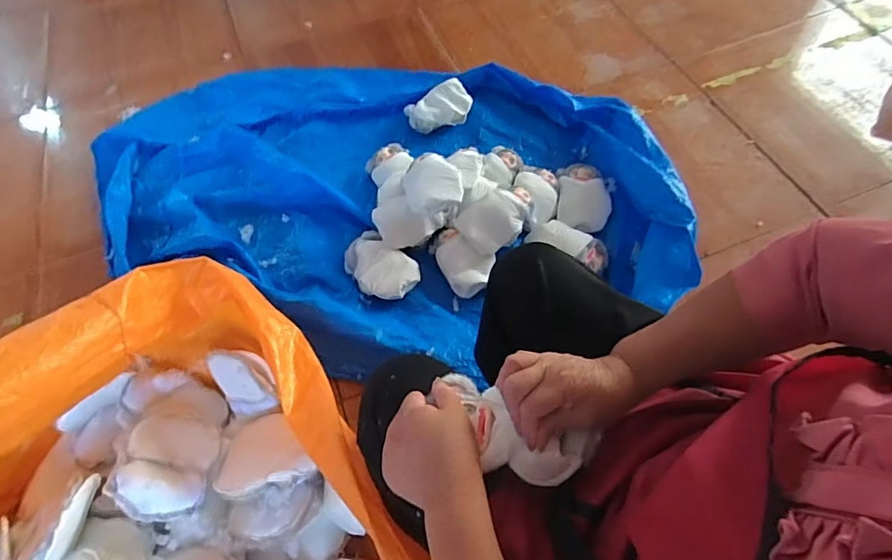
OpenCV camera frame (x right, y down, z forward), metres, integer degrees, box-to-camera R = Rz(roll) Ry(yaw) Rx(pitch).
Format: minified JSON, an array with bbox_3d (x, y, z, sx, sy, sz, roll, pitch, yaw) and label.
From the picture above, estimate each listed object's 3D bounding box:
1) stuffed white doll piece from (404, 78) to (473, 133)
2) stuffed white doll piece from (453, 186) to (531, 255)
[{"bbox_3d":[-0.017,-0.476,1.292,0.179,0.065,0.112,-21,61,-9],"label":"stuffed white doll piece"},{"bbox_3d":[0.114,-0.136,1.056,0.171,0.073,0.117,-23,61,-10],"label":"stuffed white doll piece"}]

